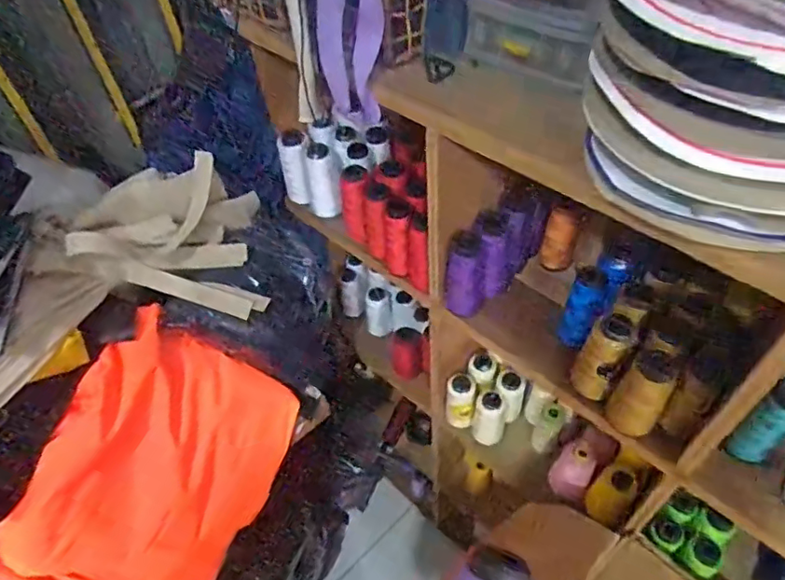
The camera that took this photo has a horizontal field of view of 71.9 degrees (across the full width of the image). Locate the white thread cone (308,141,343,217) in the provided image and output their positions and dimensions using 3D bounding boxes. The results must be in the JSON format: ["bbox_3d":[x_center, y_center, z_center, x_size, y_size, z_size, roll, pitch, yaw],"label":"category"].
[{"bbox_3d":[-0.101,-0.153,0.799,0.049,0.114,0.045,-11,50,-5],"label":"white thread cone"}]

